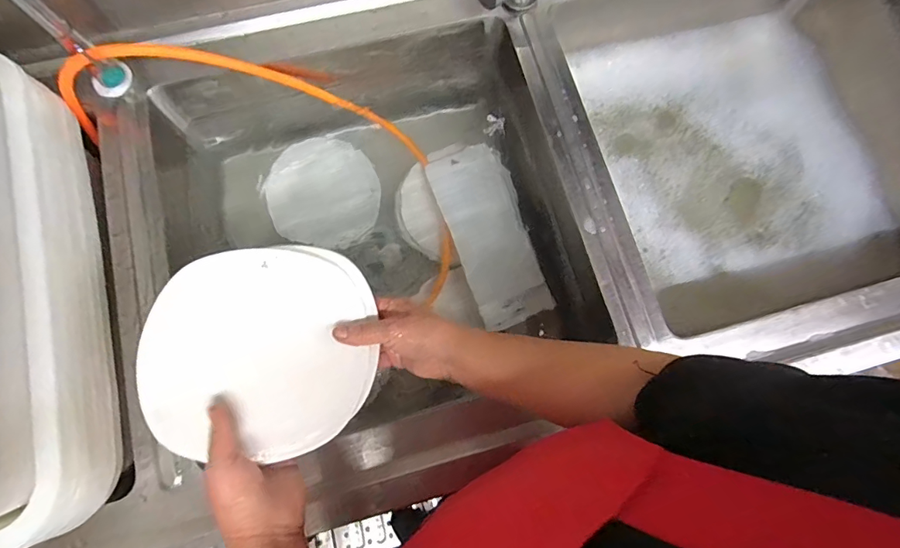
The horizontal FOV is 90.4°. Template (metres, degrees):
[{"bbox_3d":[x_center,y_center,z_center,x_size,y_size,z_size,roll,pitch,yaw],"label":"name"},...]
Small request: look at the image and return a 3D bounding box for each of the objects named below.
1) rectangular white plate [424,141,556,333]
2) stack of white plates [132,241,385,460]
[{"bbox_3d":[0.063,-0.065,0.705,0.116,0.030,0.291,-20,77,-6],"label":"rectangular white plate"},{"bbox_3d":[-0.172,0.067,0.419,0.192,0.015,0.190,-1,71,-17],"label":"stack of white plates"}]

